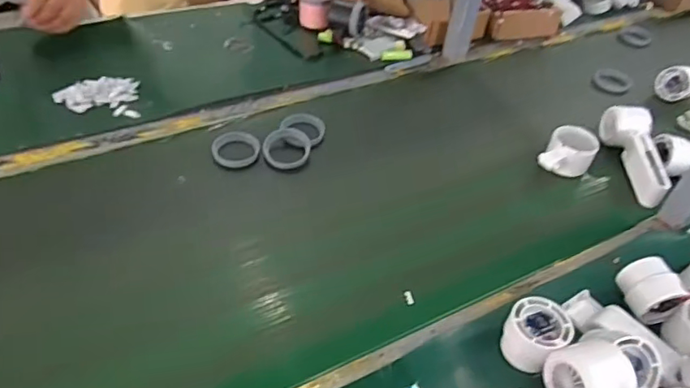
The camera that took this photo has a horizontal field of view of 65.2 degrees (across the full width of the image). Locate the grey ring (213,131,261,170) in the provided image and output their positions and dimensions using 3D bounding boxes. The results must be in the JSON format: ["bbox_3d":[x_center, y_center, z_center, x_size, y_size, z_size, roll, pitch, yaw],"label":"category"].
[{"bbox_3d":[-0.143,-0.059,0.711,0.061,0.010,0.063,4,43,-4],"label":"grey ring"}]

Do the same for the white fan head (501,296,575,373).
[{"bbox_3d":[0.176,0.134,0.504,0.051,0.052,0.052,4,43,-4],"label":"white fan head"}]

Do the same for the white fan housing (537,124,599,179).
[{"bbox_3d":[0.305,-0.057,0.732,0.061,0.042,0.076,28,47,20],"label":"white fan housing"}]

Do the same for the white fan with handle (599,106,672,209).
[{"bbox_3d":[0.404,-0.060,0.742,0.042,0.058,0.170,7,43,-1],"label":"white fan with handle"}]

